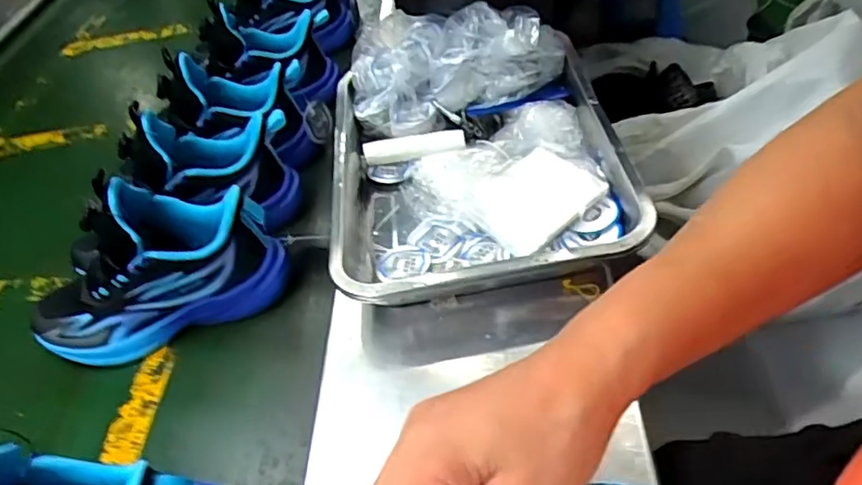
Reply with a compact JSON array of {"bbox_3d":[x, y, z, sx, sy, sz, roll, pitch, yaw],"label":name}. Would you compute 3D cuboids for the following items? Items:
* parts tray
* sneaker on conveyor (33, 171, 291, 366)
[{"bbox_3d":[0.035,-0.099,0.581,0.256,0.109,0.350,-7,50,1],"label":"parts tray"},{"bbox_3d":[-0.255,0.016,0.554,0.232,0.140,0.104,-17,50,-7],"label":"sneaker on conveyor"}]

